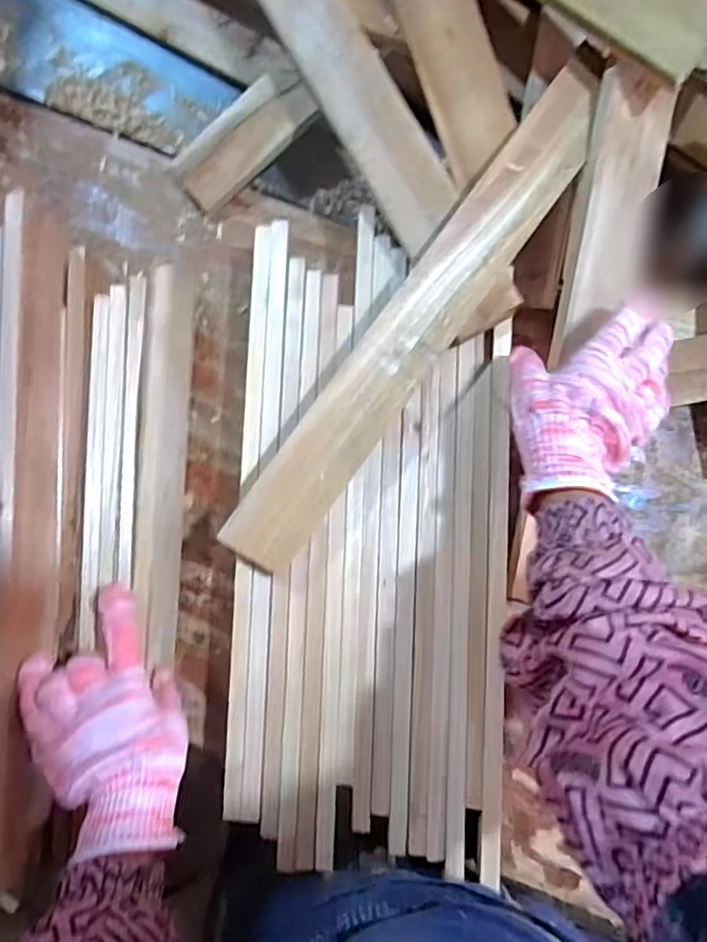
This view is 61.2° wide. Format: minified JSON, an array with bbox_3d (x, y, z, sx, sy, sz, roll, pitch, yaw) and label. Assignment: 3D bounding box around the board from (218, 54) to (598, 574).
[{"bbox_3d":[0.053,-0.122,0.481,0.061,0.010,0.460,36,89,0],"label":"board"}]

